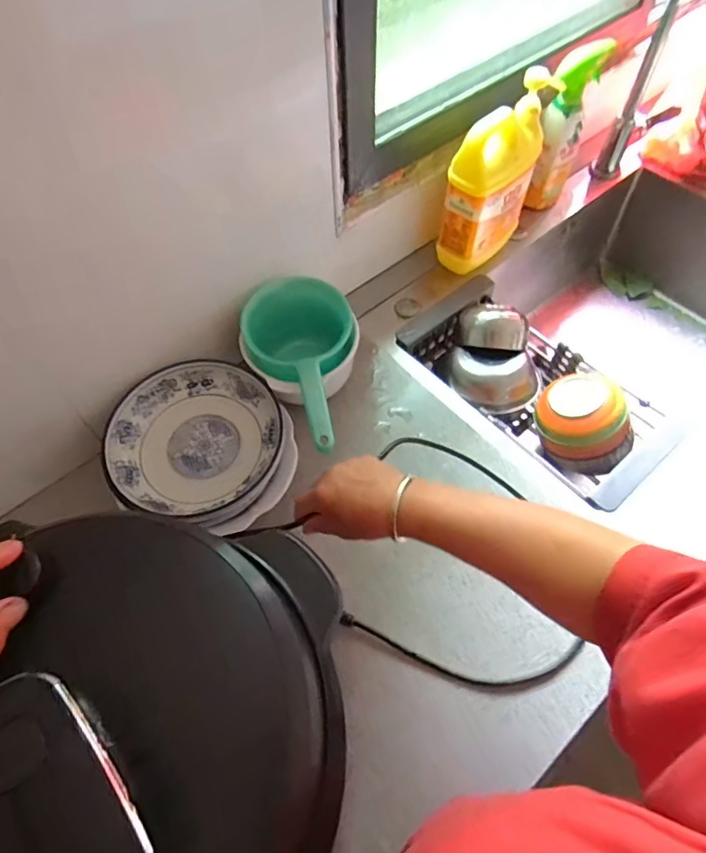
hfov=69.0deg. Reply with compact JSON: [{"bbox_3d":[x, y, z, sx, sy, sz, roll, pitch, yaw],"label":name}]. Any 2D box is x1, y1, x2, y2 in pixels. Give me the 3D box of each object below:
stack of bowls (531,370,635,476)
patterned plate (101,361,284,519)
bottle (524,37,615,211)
[{"bbox_3d":[0.315,-0.009,0.695,0.100,0.091,0.130,-38,66,-19],"label":"stack of bowls"},{"bbox_3d":[-0.184,0.010,0.607,0.193,0.036,0.184,0,60,1],"label":"patterned plate"},{"bbox_3d":[0.326,-0.455,0.799,0.081,0.219,0.061,5,60,3],"label":"bottle"}]

